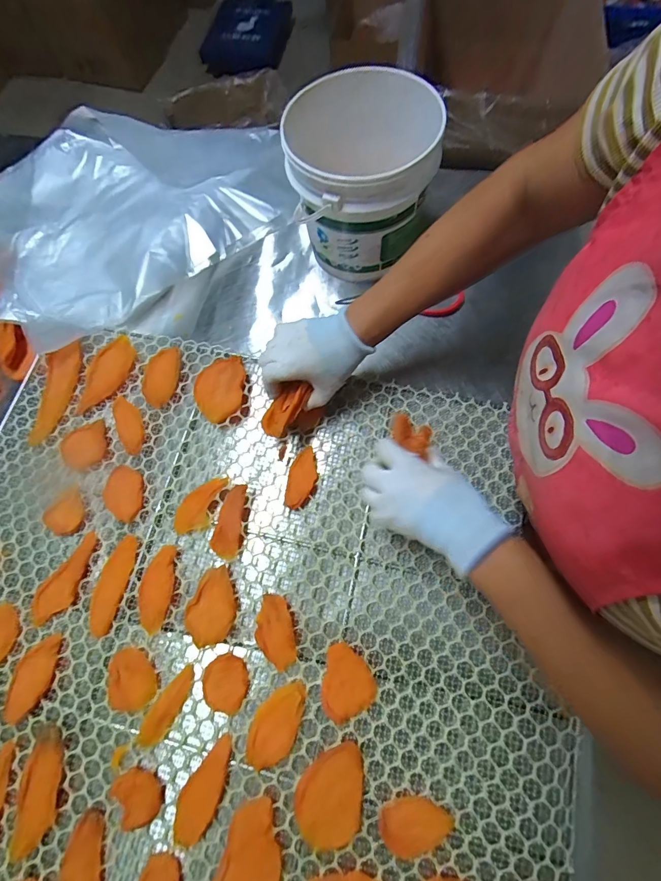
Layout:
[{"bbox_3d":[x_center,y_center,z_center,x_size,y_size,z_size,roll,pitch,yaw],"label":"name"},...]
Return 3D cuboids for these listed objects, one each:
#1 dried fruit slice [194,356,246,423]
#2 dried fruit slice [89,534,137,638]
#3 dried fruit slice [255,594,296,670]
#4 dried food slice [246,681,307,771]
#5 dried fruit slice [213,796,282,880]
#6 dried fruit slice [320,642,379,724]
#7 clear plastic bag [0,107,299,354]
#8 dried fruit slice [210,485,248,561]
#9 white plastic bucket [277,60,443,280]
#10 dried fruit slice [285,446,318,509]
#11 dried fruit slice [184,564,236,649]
[{"bbox_3d":[-0.153,-0.074,0.546,0.067,0.016,0.097,7,72,4],"label":"dried fruit slice"},{"bbox_3d":[-0.266,0.174,0.479,0.032,0.005,0.114,13,72,5],"label":"dried fruit slice"},{"bbox_3d":[-0.064,0.221,0.456,0.041,0.013,0.078,-17,72,-4],"label":"dried fruit slice"},{"bbox_3d":[-0.060,0.307,0.424,0.044,0.015,0.089,20,73,8],"label":"dried food slice"},{"bbox_3d":[-0.079,0.422,0.391,0.062,0.007,0.105,21,73,8],"label":"dried fruit slice"},{"bbox_3d":[0.015,0.266,0.437,0.059,0.012,0.069,-25,73,-7],"label":"dried fruit slice"},{"bbox_3d":[-0.359,-0.414,0.661,0.491,0.040,0.424,-38,75,-10],"label":"clear plastic bag"},{"bbox_3d":[-0.126,0.103,0.502,0.033,0.016,0.091,12,72,5],"label":"dried fruit slice"},{"bbox_3d":[0.039,-0.348,0.546,0.185,0.176,0.169,-1,69,4],"label":"white plastic bucket"},{"bbox_3d":[-0.036,0.049,0.514,0.034,0.017,0.081,7,72,4],"label":"dried fruit slice"},{"bbox_3d":[-0.139,0.197,0.465,0.053,0.010,0.085,23,74,8],"label":"dried fruit slice"}]

